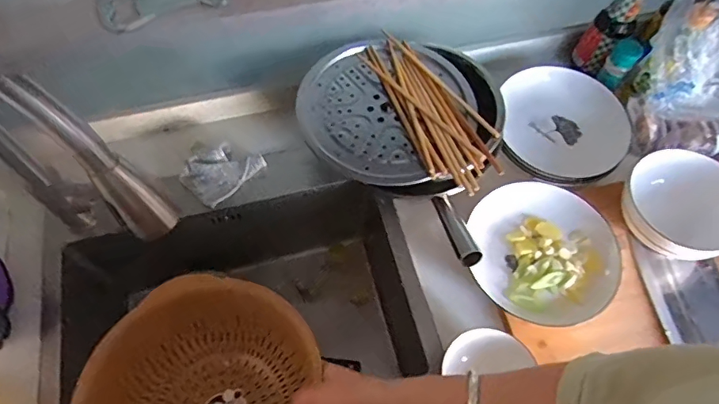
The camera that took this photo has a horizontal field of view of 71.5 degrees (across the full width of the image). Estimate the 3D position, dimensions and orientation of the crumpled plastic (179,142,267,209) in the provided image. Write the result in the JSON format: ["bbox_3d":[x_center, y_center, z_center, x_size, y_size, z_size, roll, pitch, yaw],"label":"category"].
[{"bbox_3d":[-0.208,-0.051,0.752,0.079,0.025,0.104,40,68,18],"label":"crumpled plastic"}]

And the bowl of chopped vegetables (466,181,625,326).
[{"bbox_3d":[0.240,0.070,0.680,0.190,0.047,0.201,1,62,-1],"label":"bowl of chopped vegetables"}]

